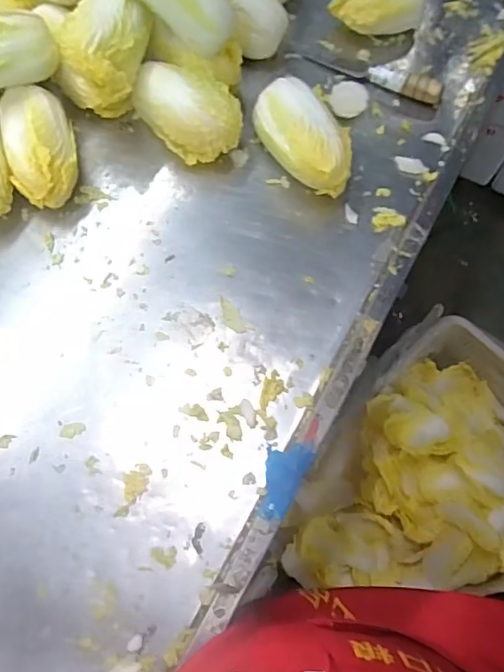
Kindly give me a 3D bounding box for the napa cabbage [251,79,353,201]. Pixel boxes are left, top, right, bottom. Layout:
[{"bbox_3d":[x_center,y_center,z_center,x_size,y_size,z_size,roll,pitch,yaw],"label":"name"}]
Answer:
[{"bbox_3d":[0.064,-0.222,0.589,0.090,0.062,0.138,-23,72,-10],"label":"napa cabbage"}]

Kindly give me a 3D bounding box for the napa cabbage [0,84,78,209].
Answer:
[{"bbox_3d":[-0.230,-0.205,0.577,0.069,0.070,0.125,-11,71,-6],"label":"napa cabbage"}]

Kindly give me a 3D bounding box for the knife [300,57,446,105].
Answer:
[{"bbox_3d":[0.150,-0.327,0.650,0.174,0.029,0.017,23,71,6],"label":"knife"}]

